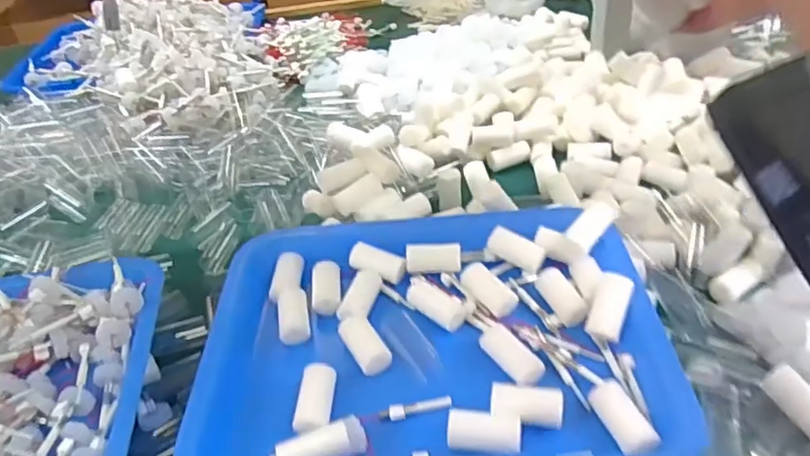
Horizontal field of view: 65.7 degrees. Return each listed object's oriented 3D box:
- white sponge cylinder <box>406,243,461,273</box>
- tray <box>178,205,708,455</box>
[{"bbox_3d":[0.022,0.022,0.467,0.040,0.017,0.019,-5,38,1],"label":"white sponge cylinder"},{"bbox_3d":[0.016,0.066,0.419,0.288,0.032,0.228,-5,38,1],"label":"tray"}]

